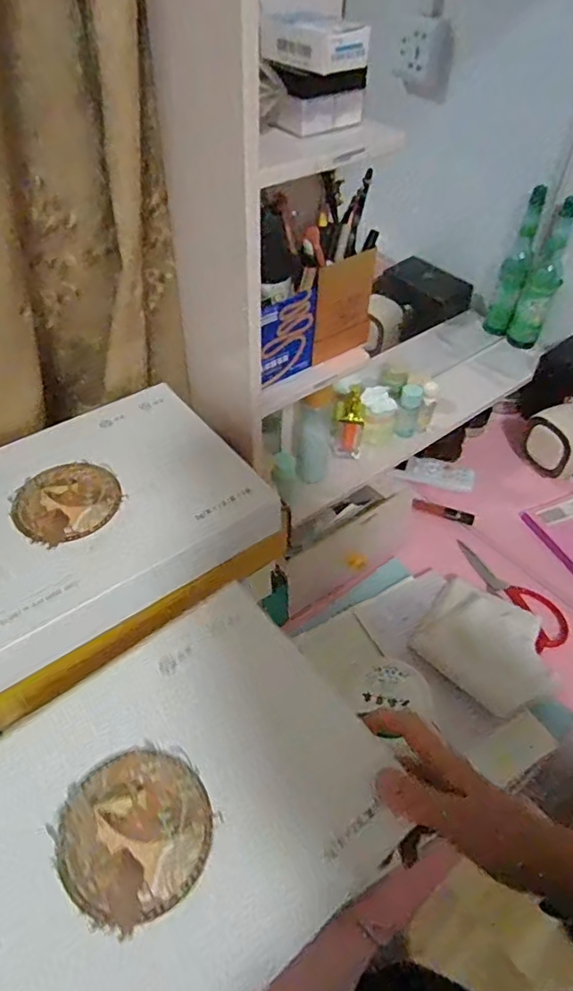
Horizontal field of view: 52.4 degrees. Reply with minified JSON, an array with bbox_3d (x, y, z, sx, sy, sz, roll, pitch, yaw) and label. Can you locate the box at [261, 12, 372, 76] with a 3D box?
[{"bbox_3d":[0.022,-0.341,0.437,0.071,0.029,0.044,37,58,26],"label":"box"}]

